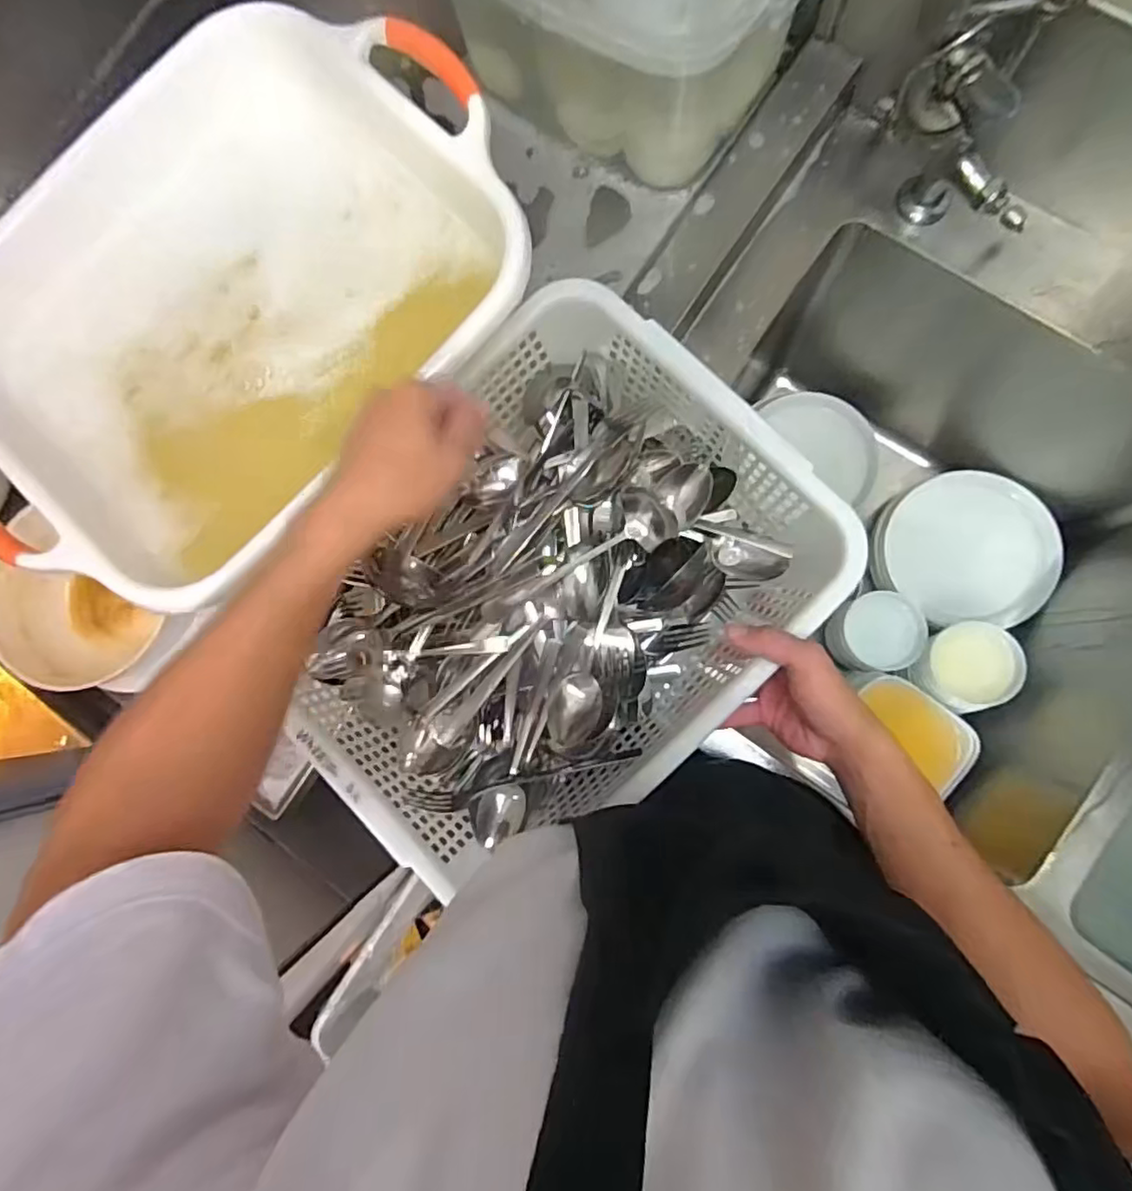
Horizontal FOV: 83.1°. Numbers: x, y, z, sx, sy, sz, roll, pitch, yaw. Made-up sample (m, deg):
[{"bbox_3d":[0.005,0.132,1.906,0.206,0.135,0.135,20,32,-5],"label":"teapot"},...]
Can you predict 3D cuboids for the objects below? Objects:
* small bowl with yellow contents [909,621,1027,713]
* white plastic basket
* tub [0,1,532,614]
[{"bbox_3d":[0.503,0.090,0.799,0.104,0.069,0.105,0,84,4],"label":"small bowl with yellow contents"},{"bbox_3d":[-0.017,0.005,0.535,0.324,0.118,0.424,43,89,7],"label":"white plastic basket"},{"bbox_3d":[-0.268,-0.229,0.535,0.482,0.115,0.343,-45,83,-1],"label":"tub"}]

